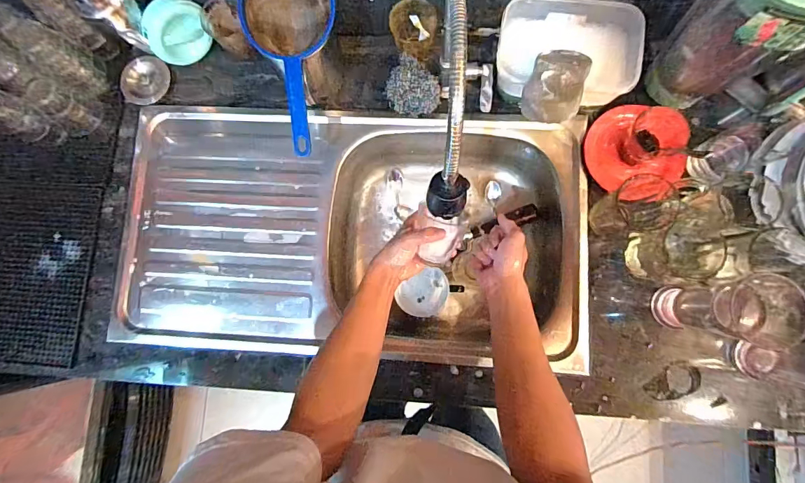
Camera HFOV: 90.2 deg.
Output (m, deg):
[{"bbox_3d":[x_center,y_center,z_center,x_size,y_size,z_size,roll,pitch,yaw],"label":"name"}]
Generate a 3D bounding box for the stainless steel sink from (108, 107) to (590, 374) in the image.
[{"bbox_3d":[-0.081,-0.009,0.700,0.740,0.134,0.388,3,83,5],"label":"stainless steel sink"}]

